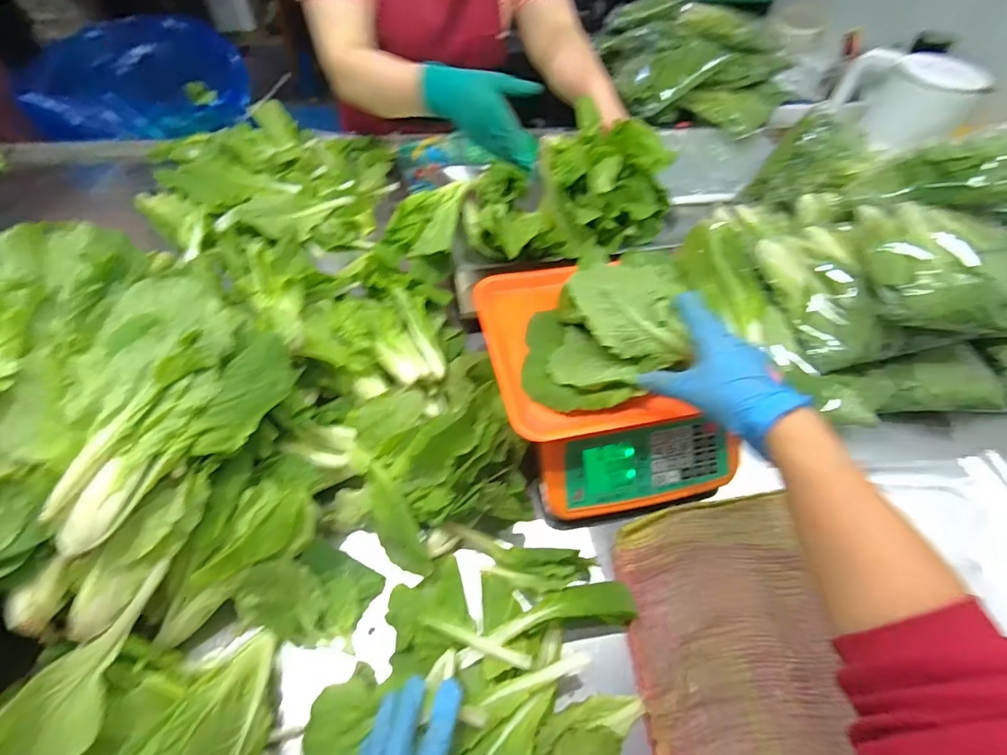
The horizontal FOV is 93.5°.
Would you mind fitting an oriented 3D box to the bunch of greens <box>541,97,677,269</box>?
[{"bbox_3d":[0.140,-0.269,0.646,0.149,0.109,0.211,-5,55,-7],"label":"bunch of greens"}]

